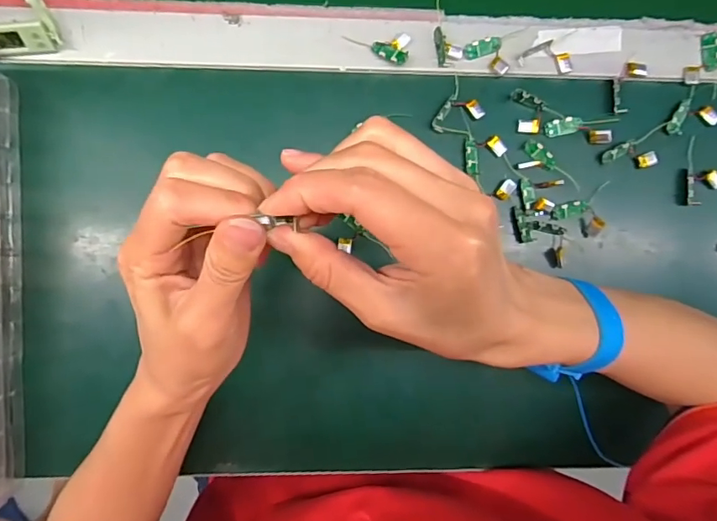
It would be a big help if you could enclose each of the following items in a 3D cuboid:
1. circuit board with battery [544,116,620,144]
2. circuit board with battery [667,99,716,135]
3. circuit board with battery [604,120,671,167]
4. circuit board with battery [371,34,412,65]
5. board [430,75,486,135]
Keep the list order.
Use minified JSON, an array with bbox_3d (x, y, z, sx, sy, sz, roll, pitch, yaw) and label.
[{"bbox_3d":[0.169,-0.101,0.383,0.050,0.011,0.019,7,89,-4],"label":"circuit board with battery"},{"bbox_3d":[0.258,-0.113,0.389,0.040,0.007,0.024,-15,91,-4],"label":"circuit board with battery"},{"bbox_3d":[0.219,-0.084,0.386,0.058,0.008,0.024,-24,91,-3],"label":"circuit board with battery"},{"bbox_3d":[0.025,-0.162,0.379,0.028,0.008,0.024,11,89,-4],"label":"circuit board with battery"},{"bbox_3d":[0.076,-0.111,0.376,0.031,0.006,0.041,30,88,-3],"label":"board"}]

